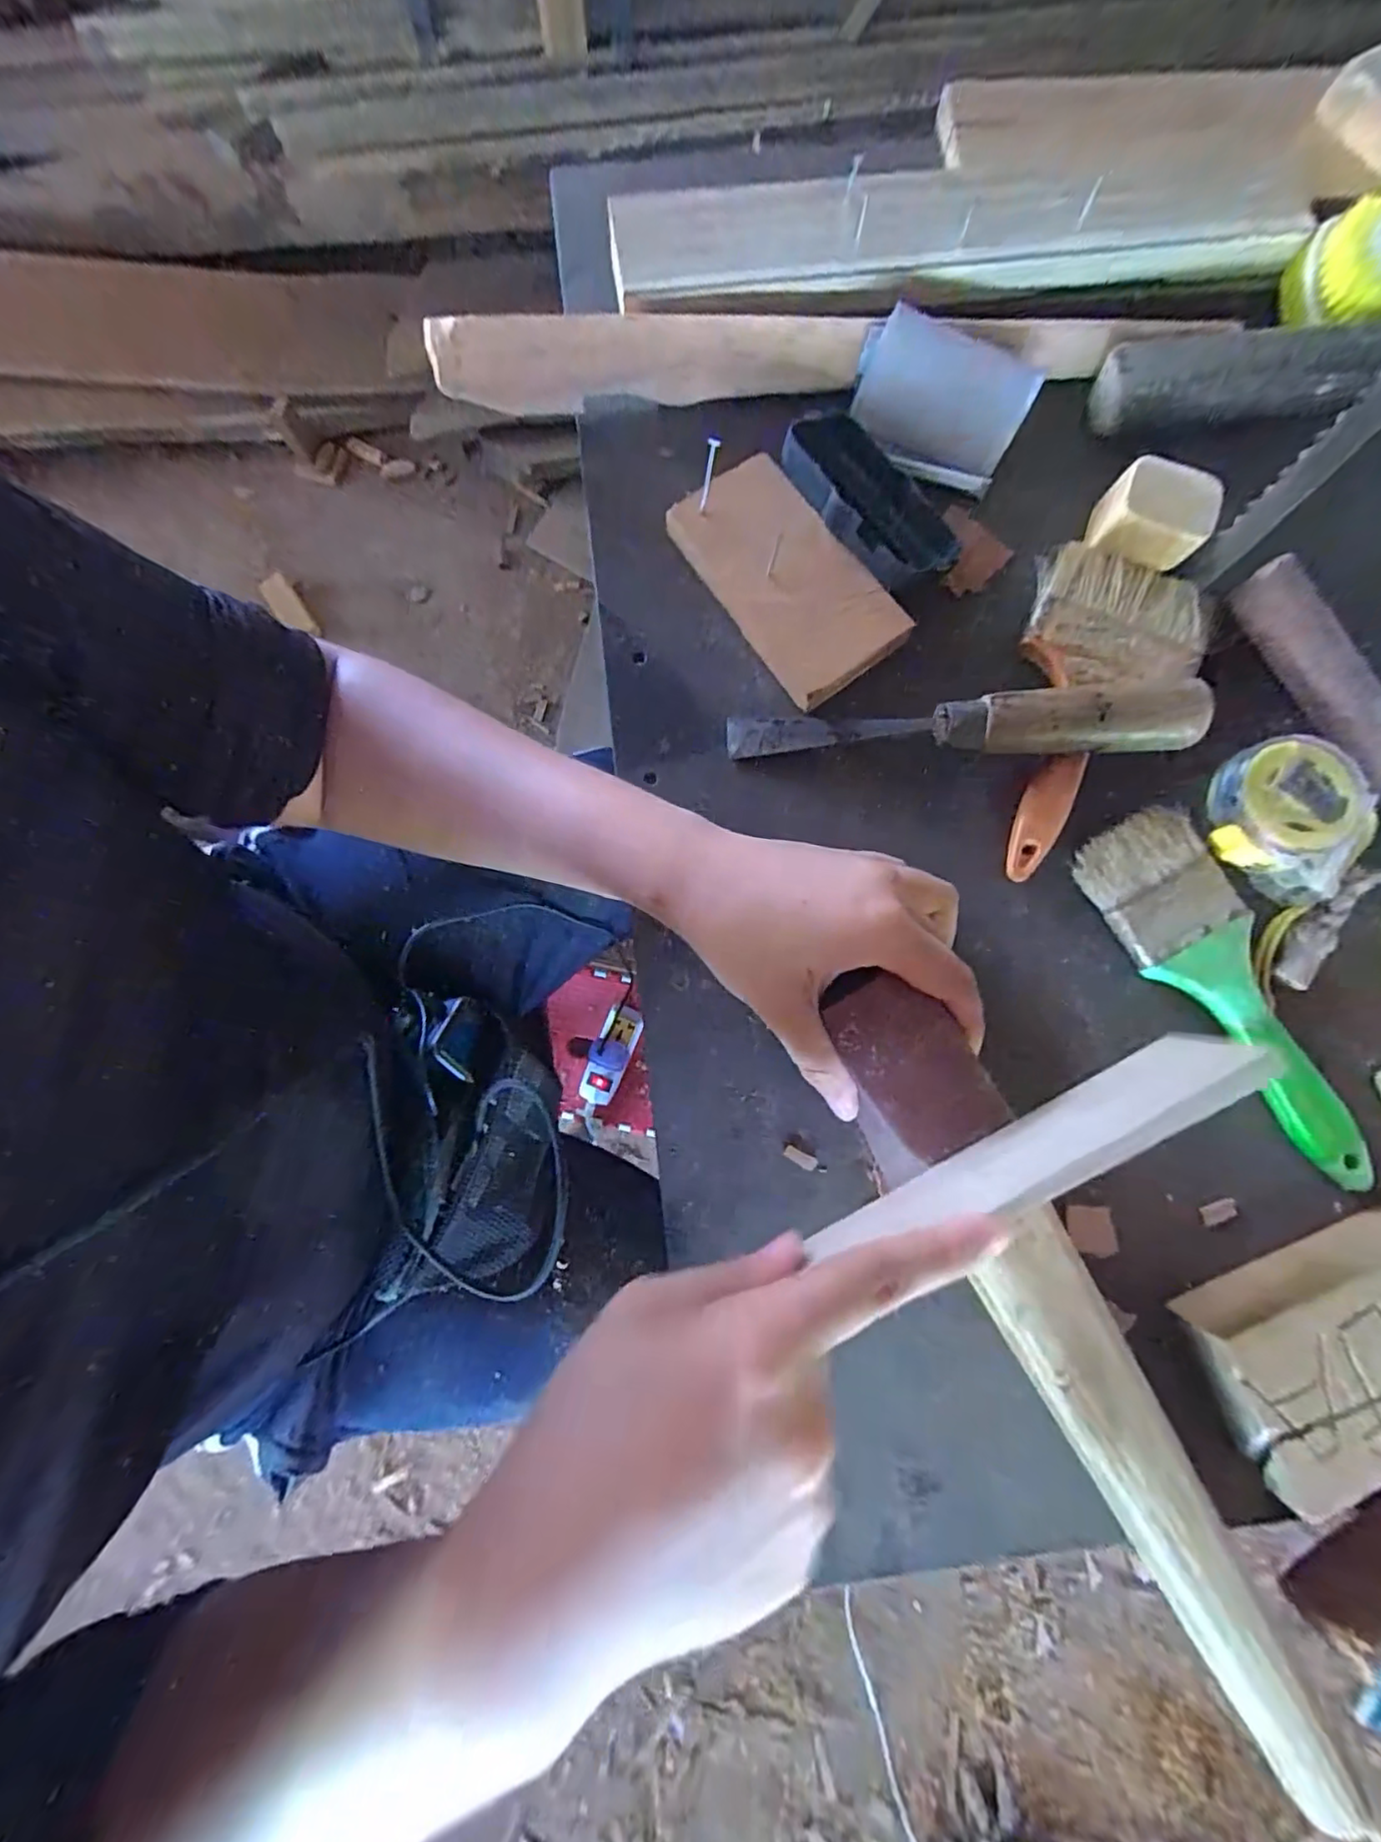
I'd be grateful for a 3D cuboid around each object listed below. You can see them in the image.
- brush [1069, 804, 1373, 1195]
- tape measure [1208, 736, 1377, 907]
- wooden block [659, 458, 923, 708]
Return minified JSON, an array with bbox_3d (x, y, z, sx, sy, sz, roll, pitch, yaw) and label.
[{"bbox_3d":[0.267,0.032,0.305,0.063,0.013,0.191,-32,82,-6],"label":"brush"},{"bbox_3d":[0.298,-0.053,0.311,0.069,0.028,0.064,37,82,5],"label":"tape measure"},{"bbox_3d":[0.050,-0.185,0.339,0.069,0.024,0.133,-36,83,-6],"label":"wooden block"}]

